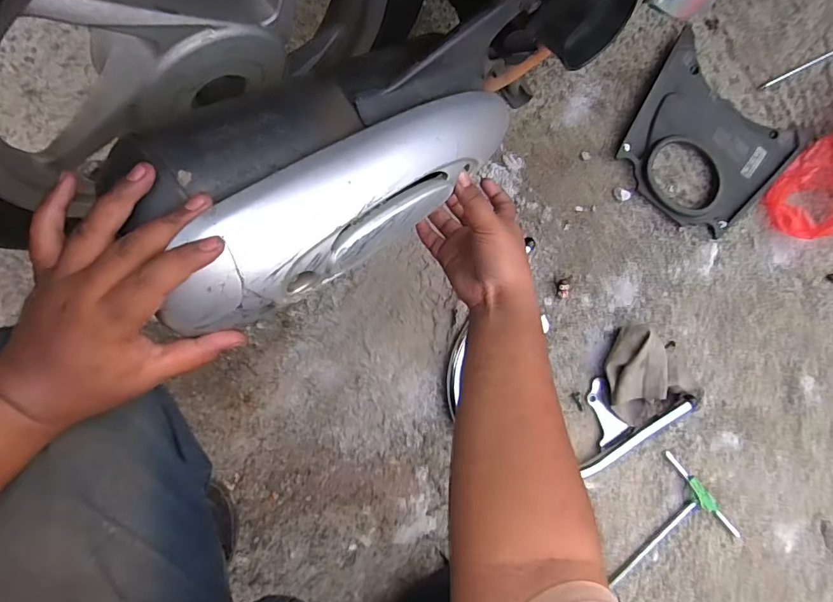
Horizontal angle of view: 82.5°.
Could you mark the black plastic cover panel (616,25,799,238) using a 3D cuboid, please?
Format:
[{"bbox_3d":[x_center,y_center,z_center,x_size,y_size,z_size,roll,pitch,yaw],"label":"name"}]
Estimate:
[{"bbox_3d":[0.448,-0.255,0.757,0.246,0.026,0.233,40,86,-4],"label":"black plastic cover panel"}]

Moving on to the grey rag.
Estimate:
[{"bbox_3d":[0.341,0.114,0.722,0.104,0.054,0.149,-1,89,-6],"label":"grey rag"}]

